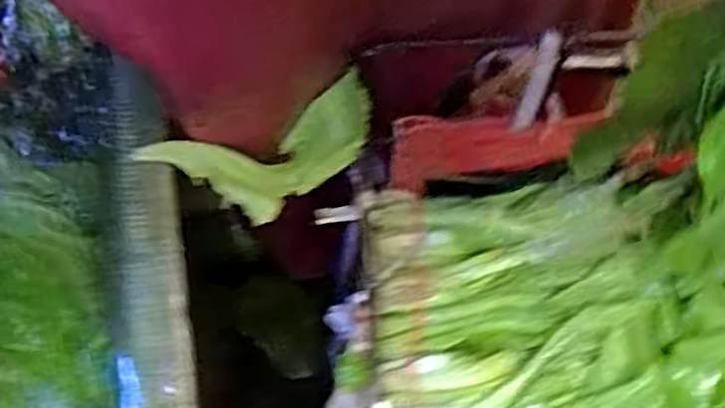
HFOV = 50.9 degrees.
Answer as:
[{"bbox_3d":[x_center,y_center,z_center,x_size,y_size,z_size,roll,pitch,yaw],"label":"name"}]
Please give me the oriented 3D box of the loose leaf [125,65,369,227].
[{"bbox_3d":[-0.059,-0.024,0.508,0.142,0.073,0.067,-25,73,-10],"label":"loose leaf"}]

